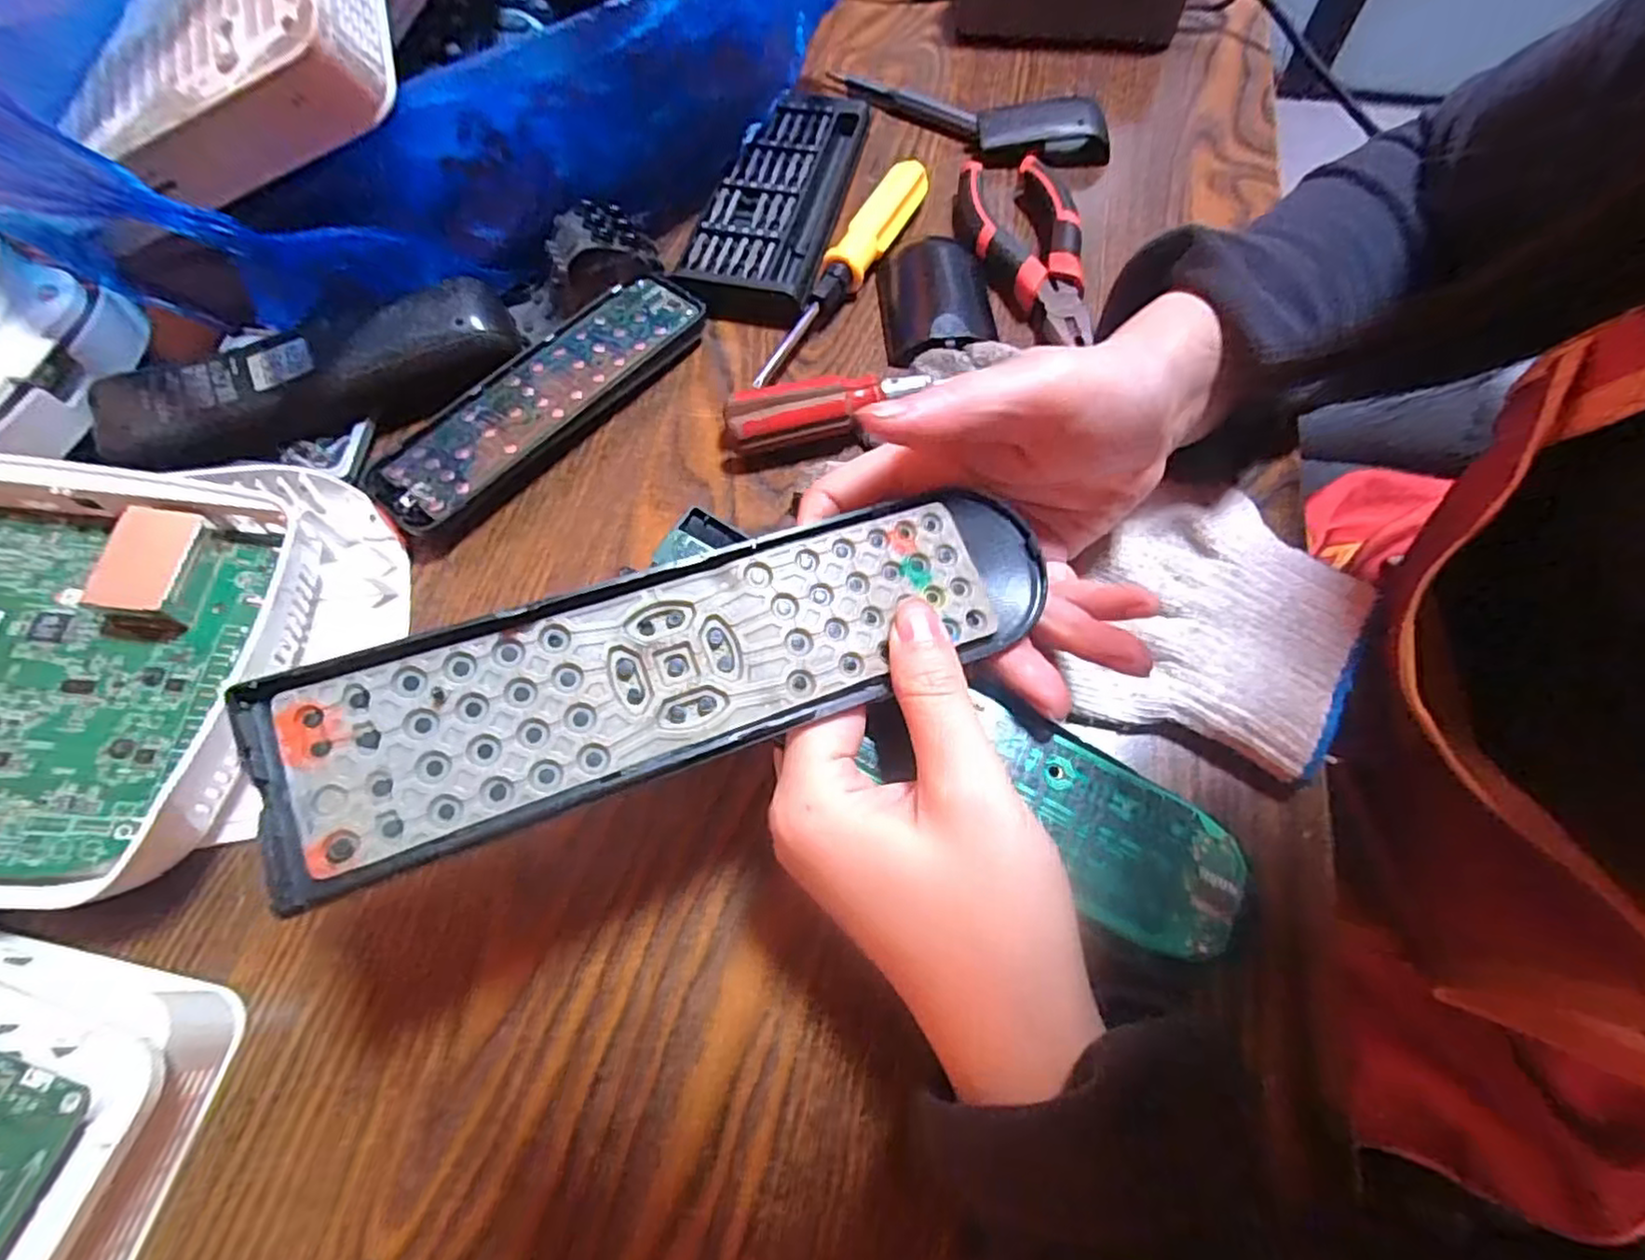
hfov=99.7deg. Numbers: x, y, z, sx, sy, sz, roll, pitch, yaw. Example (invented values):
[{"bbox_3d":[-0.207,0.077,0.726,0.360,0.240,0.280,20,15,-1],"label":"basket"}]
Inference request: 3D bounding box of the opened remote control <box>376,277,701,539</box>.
[{"bbox_3d":[-0.116,-0.099,0.291,0.044,0.008,0.152,39,70,16],"label":"opened remote control"}]

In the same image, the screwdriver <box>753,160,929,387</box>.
[{"bbox_3d":[0.011,-0.167,0.317,0.018,0.014,0.144,26,68,13],"label":"screwdriver"}]

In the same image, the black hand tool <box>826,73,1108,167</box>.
[{"bbox_3d":[0.075,-0.279,0.375,0.158,0.018,0.045,20,66,11],"label":"black hand tool"}]

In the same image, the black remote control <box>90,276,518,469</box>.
[{"bbox_3d":[-0.202,-0.105,0.278,0.148,0.023,0.040,-25,66,-10],"label":"black remote control"}]

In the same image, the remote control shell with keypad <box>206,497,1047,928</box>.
[{"bbox_3d":[-0.029,0.005,0.172,0.191,0.013,0.048,-19,66,-18],"label":"remote control shell with keypad"}]

